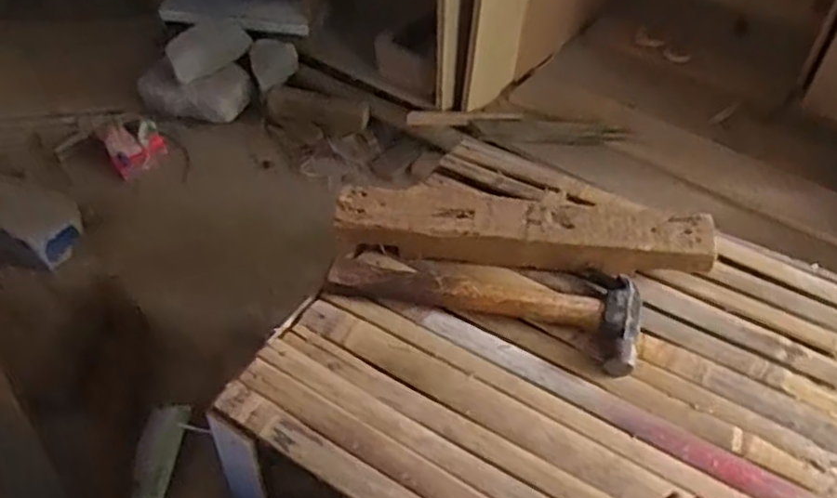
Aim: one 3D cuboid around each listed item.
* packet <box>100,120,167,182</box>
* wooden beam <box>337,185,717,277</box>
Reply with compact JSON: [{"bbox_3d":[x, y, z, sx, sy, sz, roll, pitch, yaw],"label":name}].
[{"bbox_3d":[-0.517,-0.191,1.266,0.097,0.024,0.143,-26,65,-18],"label":"packet"},{"bbox_3d":[0.087,-0.015,0.592,0.301,0.044,0.056,5,47,4],"label":"wooden beam"}]

